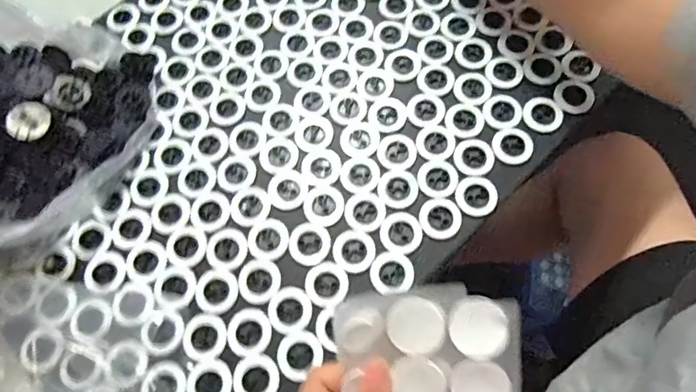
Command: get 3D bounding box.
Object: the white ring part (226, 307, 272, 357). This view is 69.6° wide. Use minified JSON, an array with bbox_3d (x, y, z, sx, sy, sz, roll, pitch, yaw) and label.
[{"bbox_3d":[-0.063,0.086,0.318,0.029,0.004,0.030,-2,67,4],"label":"white ring part"}]

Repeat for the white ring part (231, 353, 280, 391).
[{"bbox_3d":[-0.056,0.112,0.306,0.028,0.004,0.029,-2,67,4],"label":"white ring part"}]

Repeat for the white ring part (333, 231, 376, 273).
[{"bbox_3d":[0.004,0.036,0.336,0.028,0.004,0.029,-2,67,4],"label":"white ring part"}]

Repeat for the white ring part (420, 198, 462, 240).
[{"bbox_3d":[0.063,0.015,0.344,0.028,0.004,0.029,-2,67,4],"label":"white ring part"}]

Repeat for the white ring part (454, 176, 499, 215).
[{"bbox_3d":[0.090,-0.001,0.348,0.028,0.004,0.028,-2,67,4],"label":"white ring part"}]

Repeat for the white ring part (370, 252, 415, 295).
[{"bbox_3d":[0.029,0.050,0.329,0.028,0.004,0.028,-2,67,4],"label":"white ring part"}]

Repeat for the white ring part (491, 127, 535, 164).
[{"bbox_3d":[0.119,-0.037,0.362,0.028,0.004,0.028,23,71,14],"label":"white ring part"}]

